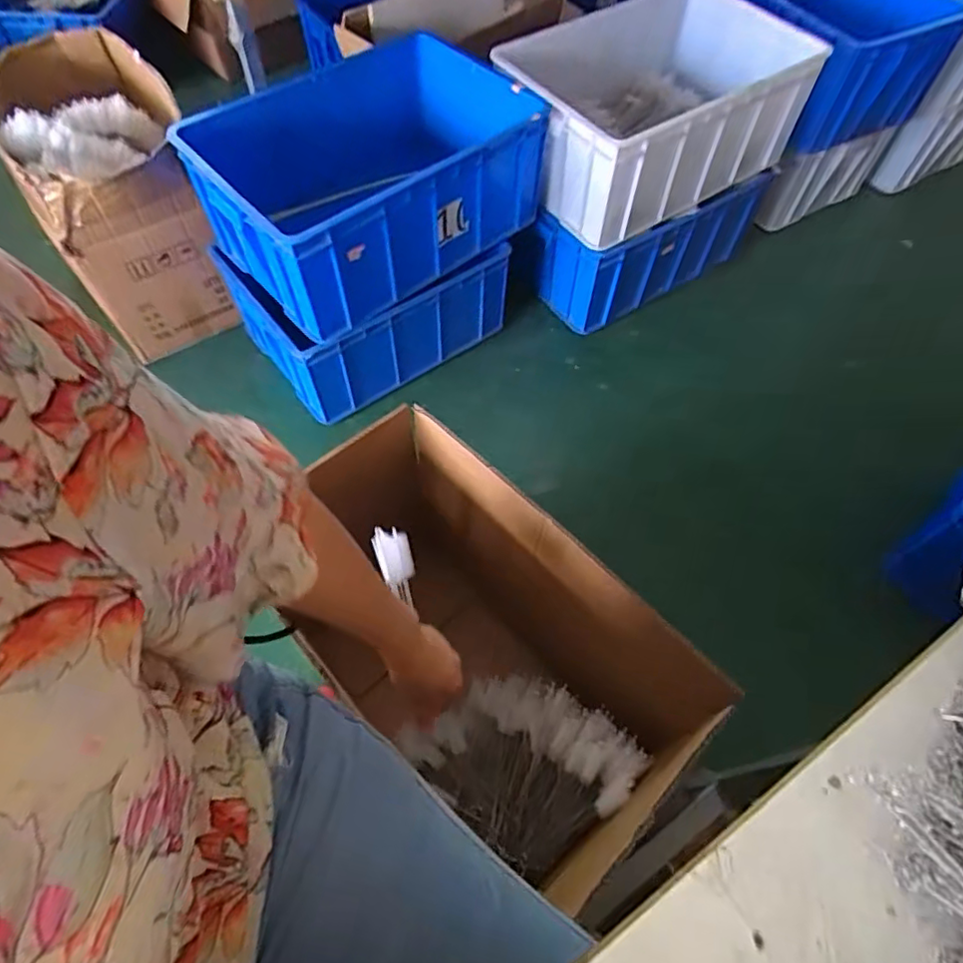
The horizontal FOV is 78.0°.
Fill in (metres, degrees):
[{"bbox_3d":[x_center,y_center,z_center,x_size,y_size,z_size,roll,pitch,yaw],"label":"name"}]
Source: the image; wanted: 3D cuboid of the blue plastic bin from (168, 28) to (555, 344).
[{"bbox_3d":[-0.231,-0.614,1.220,0.612,0.260,0.465,-34,64,-19],"label":"blue plastic bin"}]

